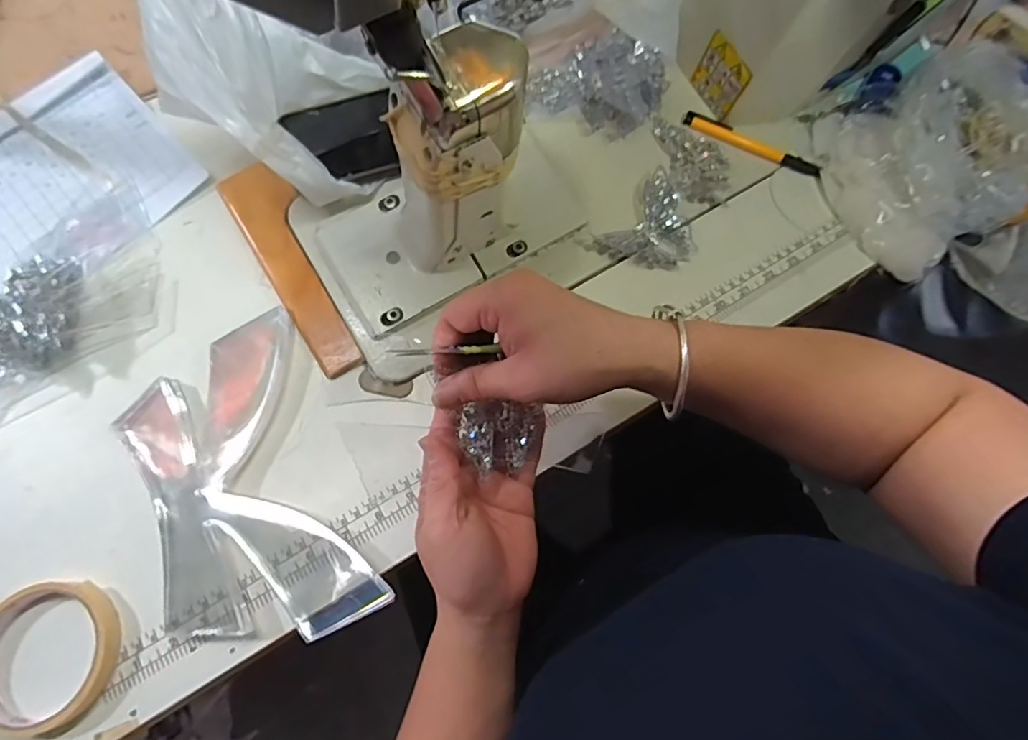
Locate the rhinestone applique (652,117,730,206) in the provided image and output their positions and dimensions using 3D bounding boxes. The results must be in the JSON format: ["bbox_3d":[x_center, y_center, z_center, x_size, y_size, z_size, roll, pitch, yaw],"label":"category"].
[{"bbox_3d":[0.158,-0.187,0.476,0.053,0.016,0.083,-16,72,-6],"label":"rhinestone applique"}]

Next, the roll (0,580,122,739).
[{"bbox_3d":[-0.305,0.186,0.362,0.087,0.021,0.087,0,72,-1],"label":"roll"}]

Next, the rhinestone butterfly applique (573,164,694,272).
[{"bbox_3d":[0.114,-0.115,0.460,0.072,0.015,0.086,43,76,12],"label":"rhinestone butterfly applique"}]

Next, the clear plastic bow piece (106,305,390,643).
[{"bbox_3d":[-0.192,0.080,0.394,0.129,0.022,0.234,-26,74,-9],"label":"clear plastic bow piece"}]

